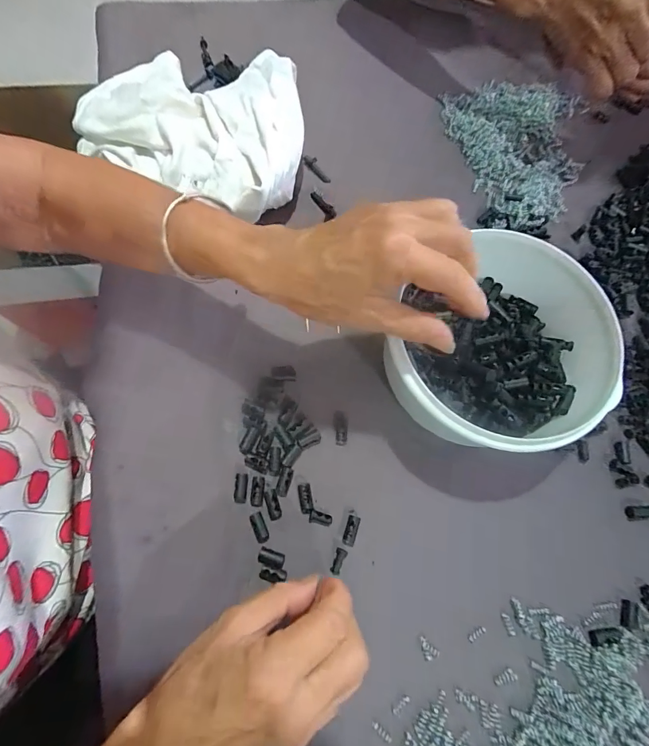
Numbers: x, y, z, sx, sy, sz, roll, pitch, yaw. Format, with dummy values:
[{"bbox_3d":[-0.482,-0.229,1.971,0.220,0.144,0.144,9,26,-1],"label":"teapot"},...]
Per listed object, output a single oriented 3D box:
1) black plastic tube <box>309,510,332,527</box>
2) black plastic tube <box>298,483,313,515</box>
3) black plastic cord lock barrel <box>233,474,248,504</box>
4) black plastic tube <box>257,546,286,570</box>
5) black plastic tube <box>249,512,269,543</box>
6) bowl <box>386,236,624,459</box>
[{"bbox_3d":[-0.003,0.108,0.290,0.016,0.008,0.010,13,71,-1],"label":"black plastic tube"},{"bbox_3d":[-0.014,0.095,0.295,0.010,0.008,0.021,-9,73,-8],"label":"black plastic tube"},{"bbox_3d":[-0.062,0.086,0.291,0.009,0.008,0.022,5,78,-2],"label":"black plastic cord lock barrel"},{"bbox_3d":[-0.038,0.132,0.279,0.019,0.007,0.011,17,71,0],"label":"black plastic tube"},{"bbox_3d":[-0.047,0.113,0.285,0.009,0.006,0.021,-20,75,-11],"label":"black plastic tube"},{"bbox_3d":[0.128,-0.016,0.302,0.165,0.073,0.165,31,72,5],"label":"bowl"}]

